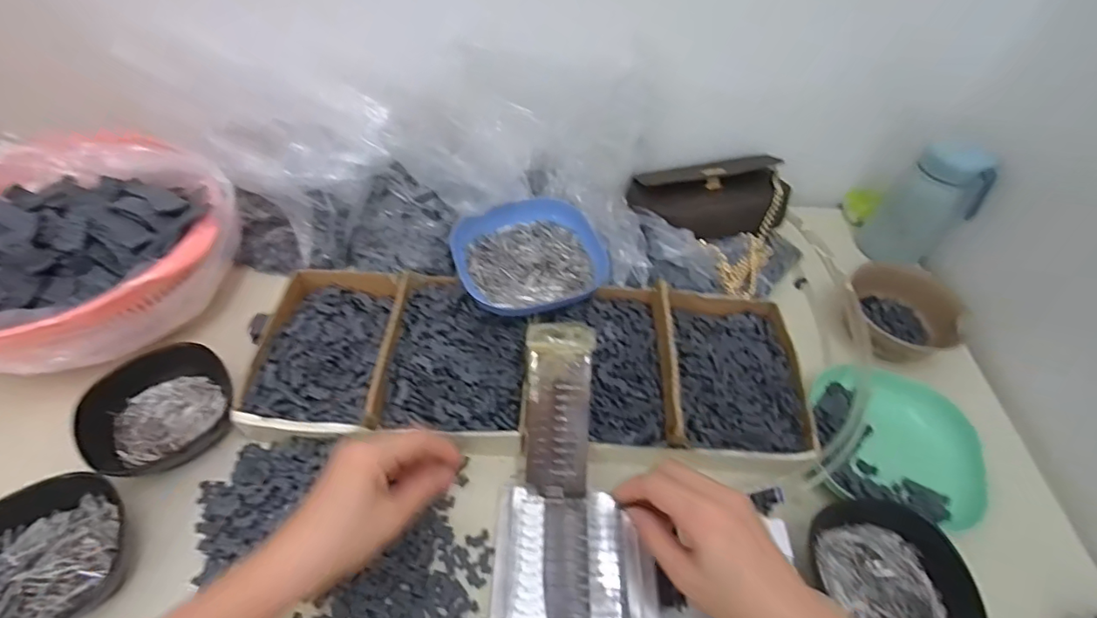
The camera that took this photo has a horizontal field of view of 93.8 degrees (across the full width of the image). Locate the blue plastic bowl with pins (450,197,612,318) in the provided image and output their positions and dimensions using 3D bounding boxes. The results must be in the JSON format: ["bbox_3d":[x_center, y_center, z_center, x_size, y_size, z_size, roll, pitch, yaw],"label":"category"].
[{"bbox_3d":[-0.016,-0.049,0.522,0.147,0.033,0.134,2,51,-2],"label":"blue plastic bowl with pins"}]

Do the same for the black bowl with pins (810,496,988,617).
[{"bbox_3d":[0.246,0.194,0.369,0.095,0.033,0.105,1,51,-3],"label":"black bowl with pins"}]

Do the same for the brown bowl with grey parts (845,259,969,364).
[{"bbox_3d":[0.354,0.007,0.527,0.107,0.055,0.111,2,51,-2],"label":"brown bowl with grey parts"}]

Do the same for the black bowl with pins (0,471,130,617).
[{"bbox_3d":[-0.350,0.176,0.365,0.106,0.052,0.108,2,51,-2],"label":"black bowl with pins"}]

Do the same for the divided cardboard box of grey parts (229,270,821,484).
[{"bbox_3d":[-0.015,0.037,0.459,0.476,0.036,0.182,3,51,-1],"label":"divided cardboard box of grey parts"}]

